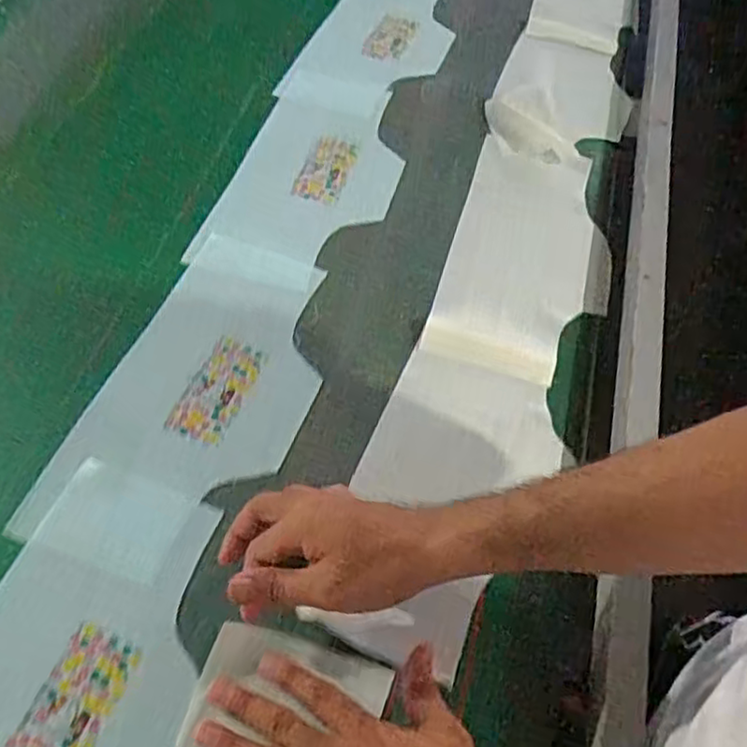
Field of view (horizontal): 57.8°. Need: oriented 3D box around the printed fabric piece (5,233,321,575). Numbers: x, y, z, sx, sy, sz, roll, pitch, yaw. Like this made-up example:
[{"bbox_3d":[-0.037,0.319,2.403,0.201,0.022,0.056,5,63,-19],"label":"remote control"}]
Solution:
[{"bbox_3d":[-0.140,0.012,0.573,0.165,0.009,0.321,17,57,7],"label":"printed fabric piece"}]

